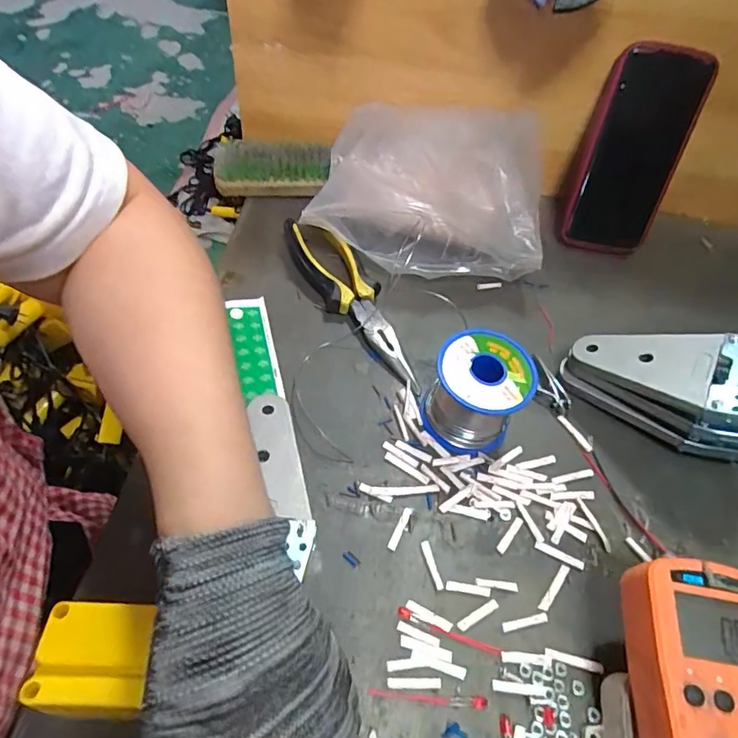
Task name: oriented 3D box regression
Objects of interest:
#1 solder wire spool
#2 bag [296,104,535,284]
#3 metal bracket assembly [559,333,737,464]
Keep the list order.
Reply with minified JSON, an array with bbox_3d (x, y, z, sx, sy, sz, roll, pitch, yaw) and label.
[{"bbox_3d":[0.074,0.018,0.361,0.063,0.062,0.061,2,55,-3],"label":"solder wire spool"},{"bbox_3d":[0.056,-0.161,0.468,0.200,0.084,0.145,11,55,2],"label":"bag"},{"bbox_3d":[0.221,0.005,0.371,0.136,0.089,0.067,41,62,21],"label":"metal bracket assembly"}]

